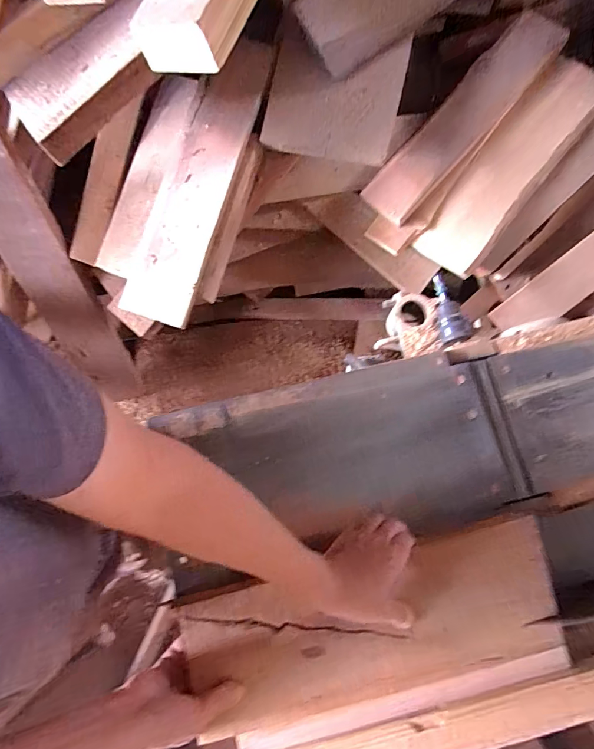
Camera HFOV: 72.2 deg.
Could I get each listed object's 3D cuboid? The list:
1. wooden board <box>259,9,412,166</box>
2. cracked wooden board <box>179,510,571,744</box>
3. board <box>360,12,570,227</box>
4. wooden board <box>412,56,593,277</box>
[{"bbox_3d":[0.080,-0.597,0.879,0.282,0.032,0.256,6,107,-2],"label":"wooden board"},{"bbox_3d":[0.094,0.302,0.490,0.443,0.017,0.146,-13,77,-2],"label":"cracked wooden board"},{"bbox_3d":[0.406,-0.625,0.985,0.135,0.027,0.599,41,90,2],"label":"board"},{"bbox_3d":[0.516,-0.509,0.992,0.151,0.025,0.563,38,93,8],"label":"wooden board"}]

